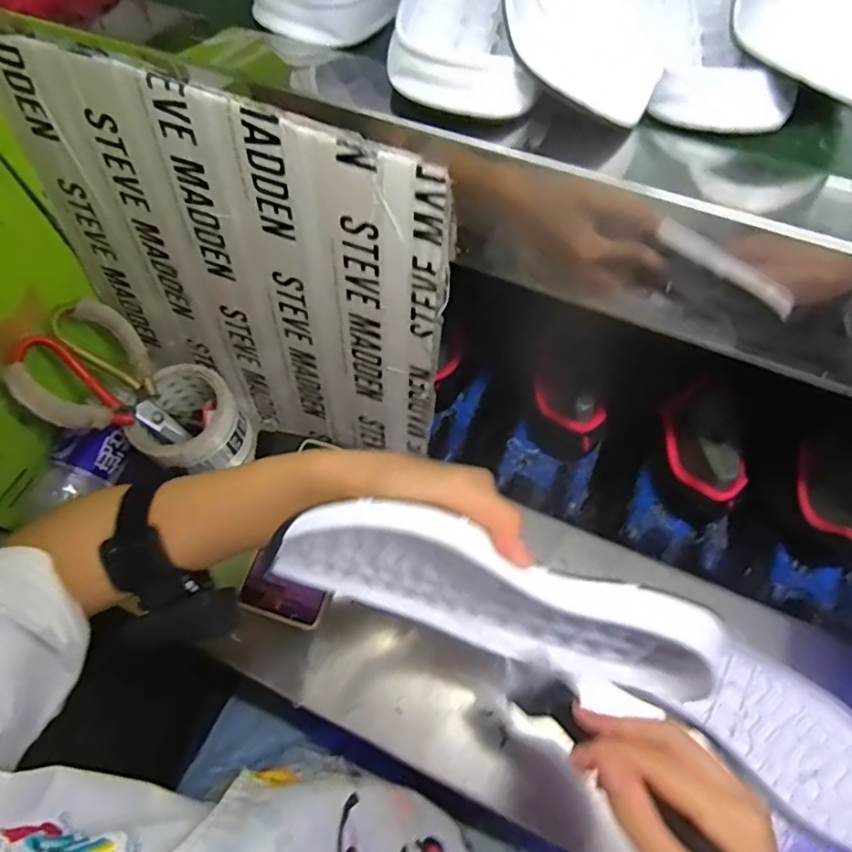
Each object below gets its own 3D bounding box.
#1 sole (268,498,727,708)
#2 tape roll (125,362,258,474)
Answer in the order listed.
[{"bbox_3d":[0.042,0.104,0.338,0.258,0.097,0.043,21,64,-7],"label":"sole"},{"bbox_3d":[-0.222,-0.001,0.542,0.094,0.052,0.103,-1,62,2],"label":"tape roll"}]

